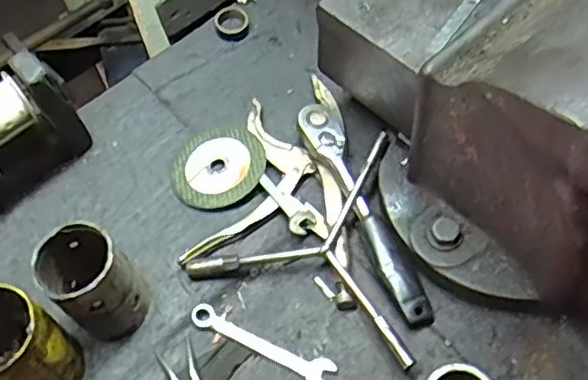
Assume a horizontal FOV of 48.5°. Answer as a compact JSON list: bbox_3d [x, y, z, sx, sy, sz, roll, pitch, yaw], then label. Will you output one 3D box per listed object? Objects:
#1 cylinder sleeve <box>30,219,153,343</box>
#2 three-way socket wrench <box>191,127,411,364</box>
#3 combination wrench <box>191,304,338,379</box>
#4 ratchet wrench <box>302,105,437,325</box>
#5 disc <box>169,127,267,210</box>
[{"bbox_3d":[-0.172,0.082,0.566,0.066,0.117,0.064,-2,58,3],"label":"cylinder sleeve"},{"bbox_3d":[0.039,0.033,0.619,0.220,0.041,0.196,20,62,16],"label":"three-way socket wrench"},{"bbox_3d":[-0.028,0.136,0.580,0.141,0.012,0.026,25,64,19],"label":"combination wrench"},{"bbox_3d":[0.059,0.004,0.639,0.045,0.034,0.281,-20,59,-7],"label":"ratchet wrench"},{"bbox_3d":[-0.081,-0.026,0.683,0.097,0.009,0.095,-7,57,11],"label":"disc"}]

